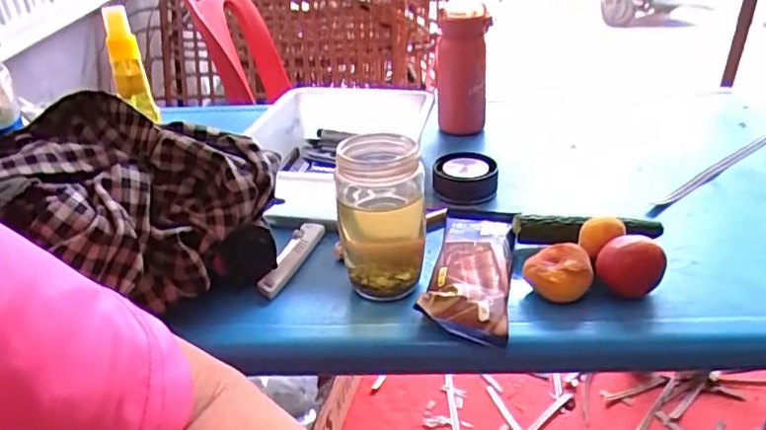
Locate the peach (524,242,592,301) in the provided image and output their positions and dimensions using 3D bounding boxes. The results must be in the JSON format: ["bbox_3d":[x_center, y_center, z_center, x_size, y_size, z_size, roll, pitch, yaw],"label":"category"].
[{"bbox_3d":[0.147,0.050,0.520,0.053,0.037,0.045,5,31,16],"label":"peach"}]

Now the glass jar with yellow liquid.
[{"bbox_3d":[-0.001,-0.005,0.517,0.070,0.126,0.077,-4,30,2],"label":"glass jar with yellow liquid"}]

